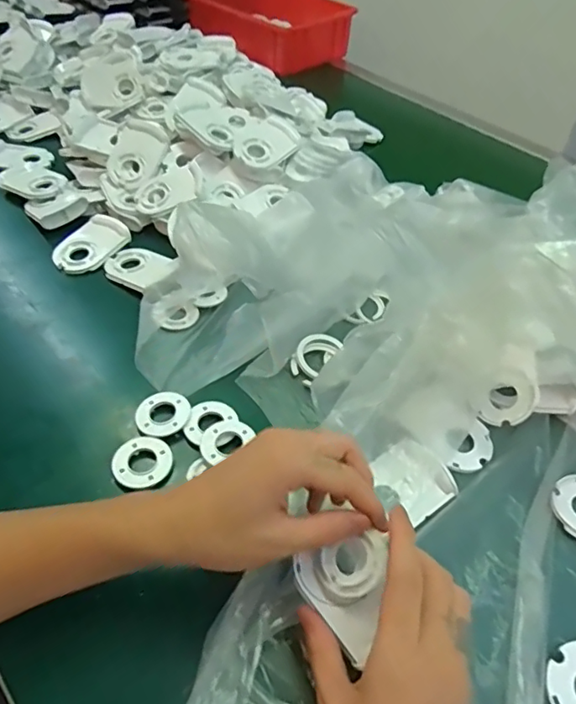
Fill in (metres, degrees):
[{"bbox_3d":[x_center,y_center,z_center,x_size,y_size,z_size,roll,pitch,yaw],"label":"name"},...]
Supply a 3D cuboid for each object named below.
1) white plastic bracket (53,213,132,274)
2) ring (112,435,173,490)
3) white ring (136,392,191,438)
[{"bbox_3d":[-0.217,-0.120,0.586,0.059,0.011,0.085,25,50,17],"label":"white plastic bracket"},{"bbox_3d":[-0.112,0.085,0.410,0.041,0.009,0.044,2,47,-3],"label":"ring"},{"bbox_3d":[-0.104,0.052,0.441,0.044,0.007,0.040,2,47,-3],"label":"white ring"}]

